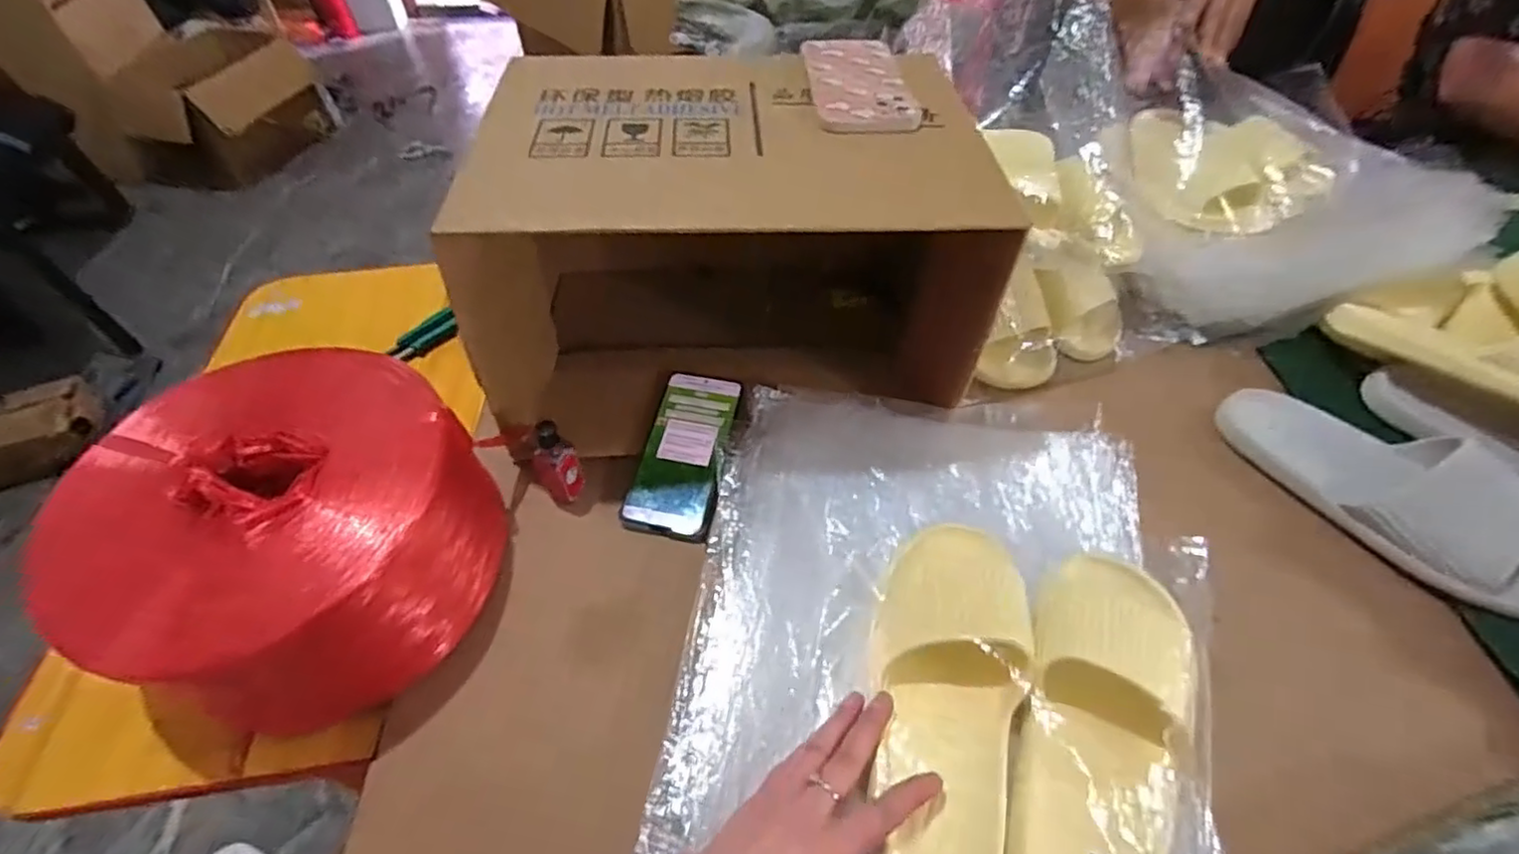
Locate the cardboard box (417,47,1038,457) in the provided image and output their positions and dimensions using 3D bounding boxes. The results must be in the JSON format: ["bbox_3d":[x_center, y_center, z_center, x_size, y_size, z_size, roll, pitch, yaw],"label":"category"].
[{"bbox_3d":[-0.023,-0.150,0.583,0.393,0.242,0.261,-2,50,-1],"label":"cardboard box"}]

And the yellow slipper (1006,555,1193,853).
[{"bbox_3d":[0.217,0.181,0.410,0.085,0.051,0.245,16,52,13],"label":"yellow slipper"}]

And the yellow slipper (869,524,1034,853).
[{"bbox_3d":[0.127,0.172,0.439,0.093,0.071,0.248,7,59,7],"label":"yellow slipper"}]

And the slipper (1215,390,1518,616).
[{"bbox_3d":[0.536,0.047,0.538,0.095,0.067,0.282,-34,58,-25],"label":"slipper"}]

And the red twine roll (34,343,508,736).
[{"bbox_3d":[-0.340,0.075,0.486,0.256,0.127,0.239,0,50,0],"label":"red twine roll"}]

